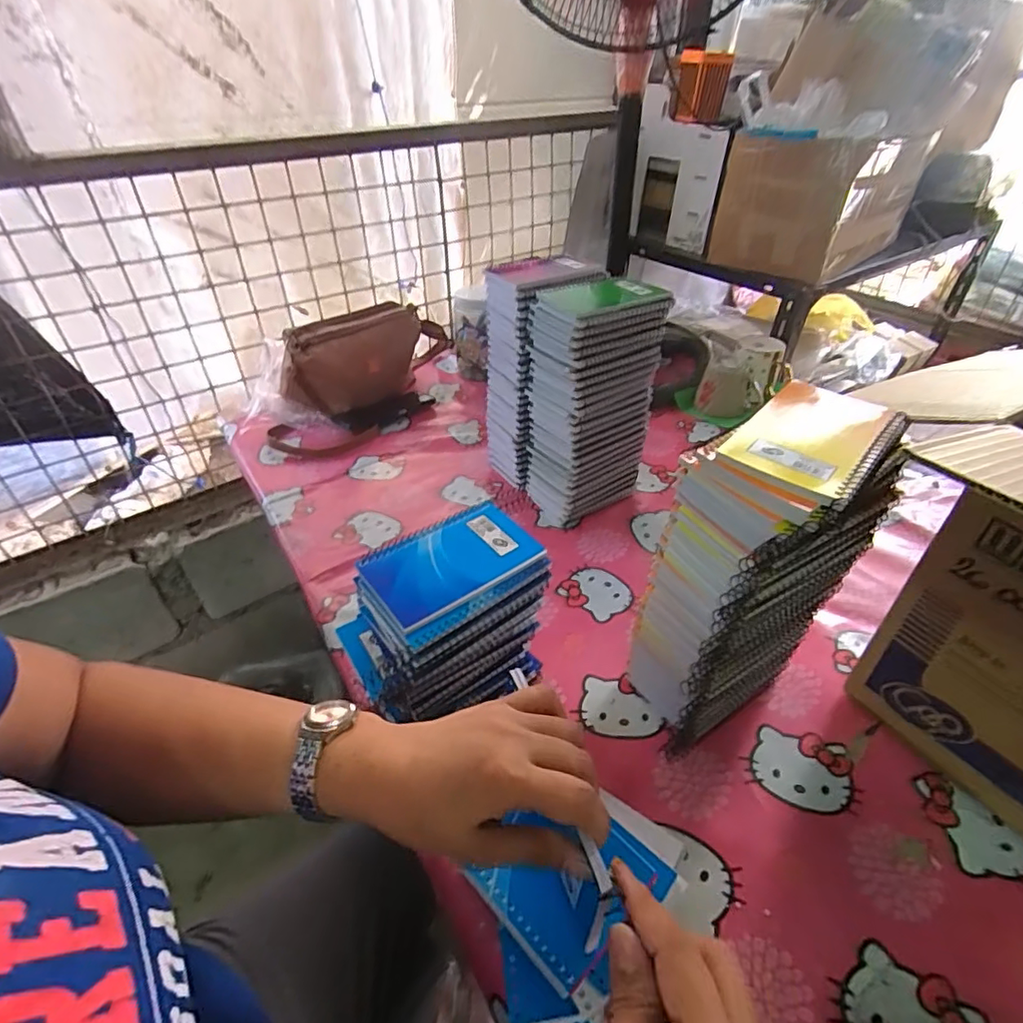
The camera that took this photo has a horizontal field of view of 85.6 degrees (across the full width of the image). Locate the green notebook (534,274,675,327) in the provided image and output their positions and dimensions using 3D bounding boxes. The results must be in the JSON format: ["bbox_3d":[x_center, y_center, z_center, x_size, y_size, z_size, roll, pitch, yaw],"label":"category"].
[{"bbox_3d":[0.101,-0.244,0.627,0.128,0.018,0.103,-18,42,-20],"label":"green notebook"}]

